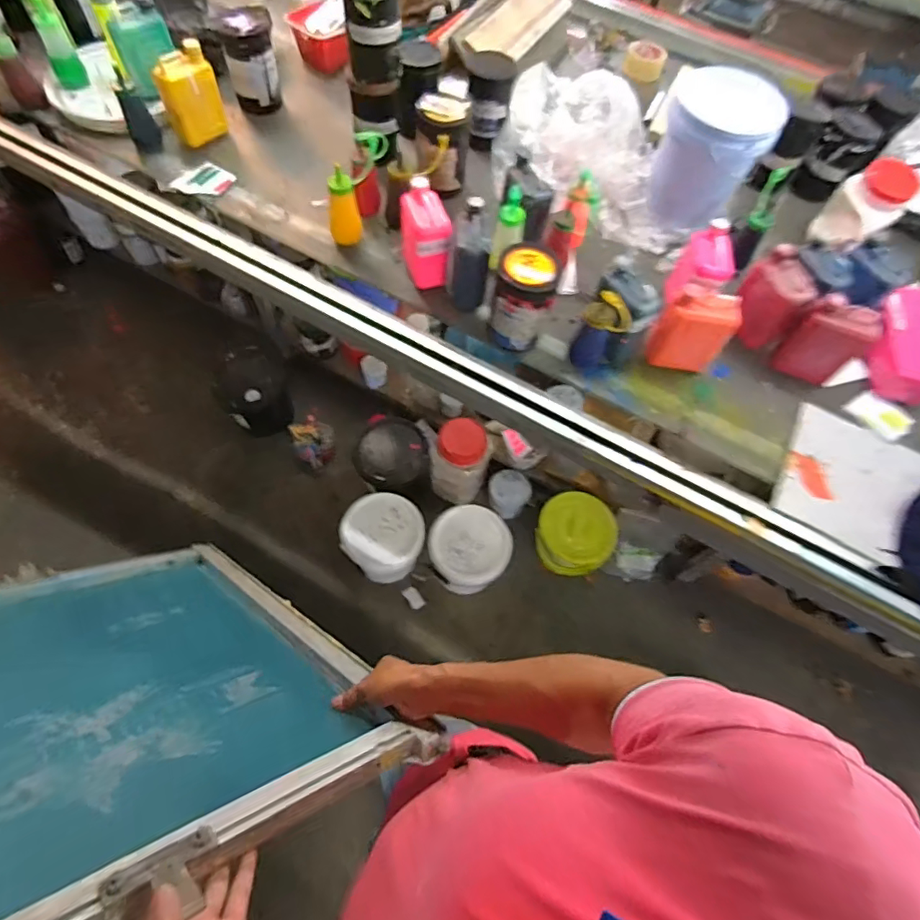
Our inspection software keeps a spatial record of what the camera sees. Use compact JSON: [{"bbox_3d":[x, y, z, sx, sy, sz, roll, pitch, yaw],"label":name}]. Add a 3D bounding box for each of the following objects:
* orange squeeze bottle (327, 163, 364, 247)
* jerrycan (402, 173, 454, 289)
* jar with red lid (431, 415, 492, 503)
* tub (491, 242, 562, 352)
[{"bbox_3d":[-0.228,-0.490,1.021,0.063,0.135,0.056,-11,65,-11],"label":"orange squeeze bottle"},{"bbox_3d":[-0.064,-0.420,0.981,0.088,0.150,0.121,-7,64,-9],"label":"jerrycan"},{"bbox_3d":[-0.001,0.006,1.571,0.146,0.316,0.151,2,63,-4],"label":"jar with red lid"},{"bbox_3d":[0.113,-0.274,0.931,0.104,0.185,0.102,2,63,-4],"label":"tub"}]

